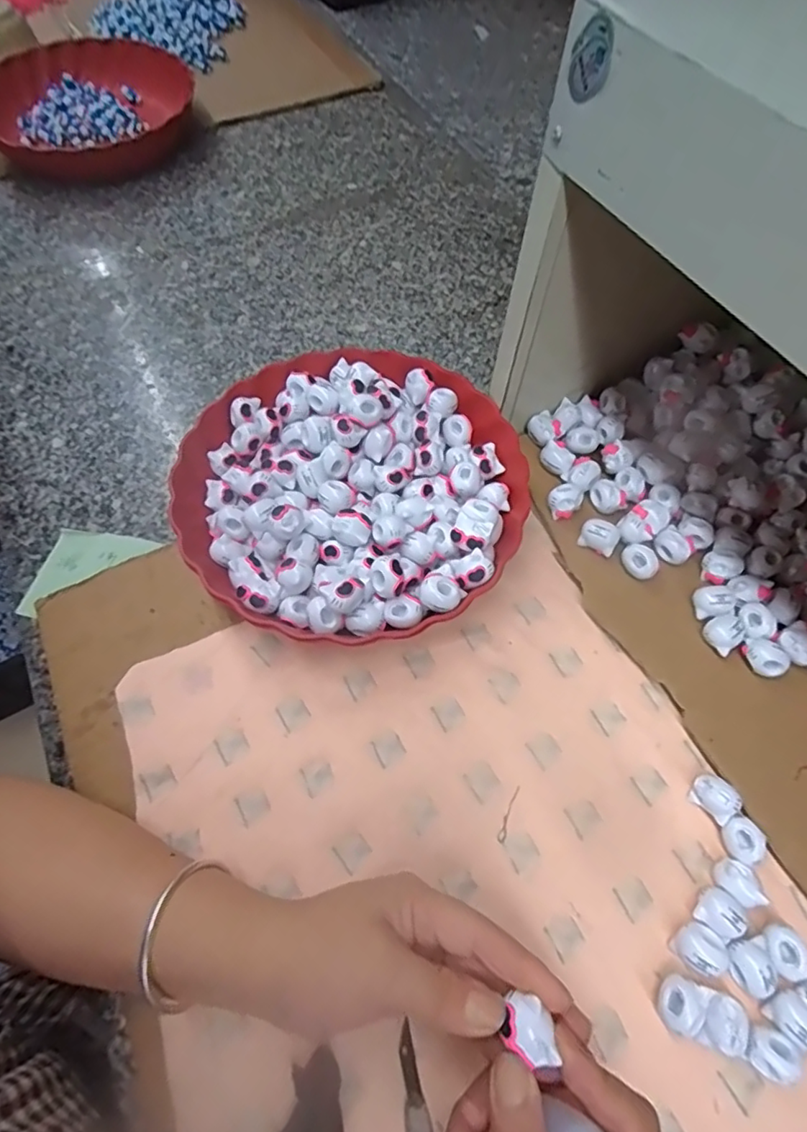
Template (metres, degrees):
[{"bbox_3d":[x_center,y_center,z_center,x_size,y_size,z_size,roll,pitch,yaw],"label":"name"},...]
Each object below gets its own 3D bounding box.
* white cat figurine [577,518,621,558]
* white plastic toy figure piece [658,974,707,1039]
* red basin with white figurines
[{"bbox_3d":[0.139,-0.020,0.407,0.025,0.018,0.018,27,63,11],"label":"white cat figurine"},{"bbox_3d":[0.141,0.223,0.291,0.021,0.018,0.025,24,63,9],"label":"white plastic toy figure piece"},{"bbox_3d":[-0.035,-0.055,0.415,0.235,0.071,0.235,1,61,-3],"label":"red basin with white figurines"}]

